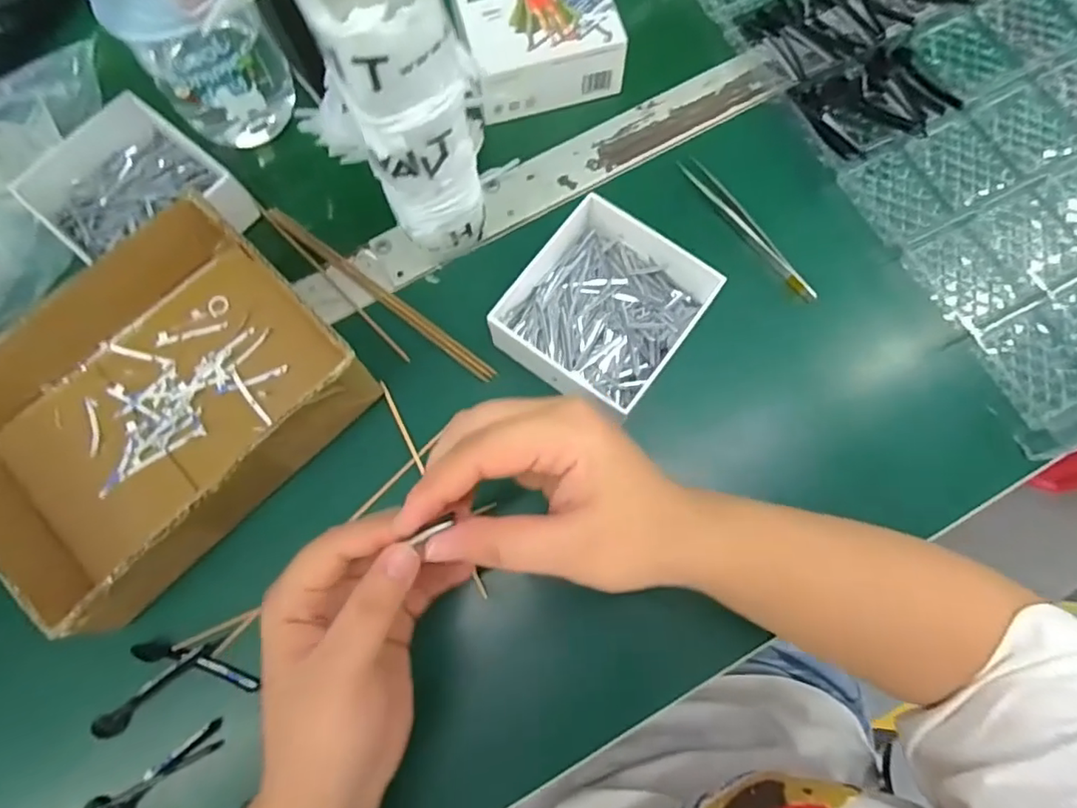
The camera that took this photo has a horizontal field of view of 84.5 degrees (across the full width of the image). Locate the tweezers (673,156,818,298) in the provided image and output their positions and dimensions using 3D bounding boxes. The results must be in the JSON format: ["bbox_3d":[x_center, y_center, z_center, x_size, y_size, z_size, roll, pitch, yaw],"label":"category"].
[{"bbox_3d":[0.141,-0.118,0.397,0.014,0.007,0.125,-35,77,-7],"label":"tweezers"}]

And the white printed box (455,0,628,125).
[{"bbox_3d":[-0.002,-0.271,0.423,0.102,0.045,0.108,-15,76,-2],"label":"white printed box"}]

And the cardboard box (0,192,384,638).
[{"bbox_3d":[-0.225,0.001,0.344,0.169,0.058,0.206,43,81,11],"label":"cardboard box"}]

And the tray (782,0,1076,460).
[{"bbox_3d":[0.364,-0.161,0.397,0.297,0.021,0.287,-28,77,-5],"label":"tray"}]

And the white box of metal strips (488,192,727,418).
[{"bbox_3d":[0.038,-0.055,0.361,0.101,0.037,0.109,37,79,10],"label":"white box of metal strips"}]

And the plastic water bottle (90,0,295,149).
[{"bbox_3d":[-0.207,-0.227,0.355,0.077,0.124,0.073,-37,78,-8],"label":"plastic water bottle"}]

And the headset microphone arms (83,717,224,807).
[{"bbox_3d":[-0.203,0.202,0.319,0.081,0.013,0.021,-32,77,-6],"label":"headset microphone arms"}]

